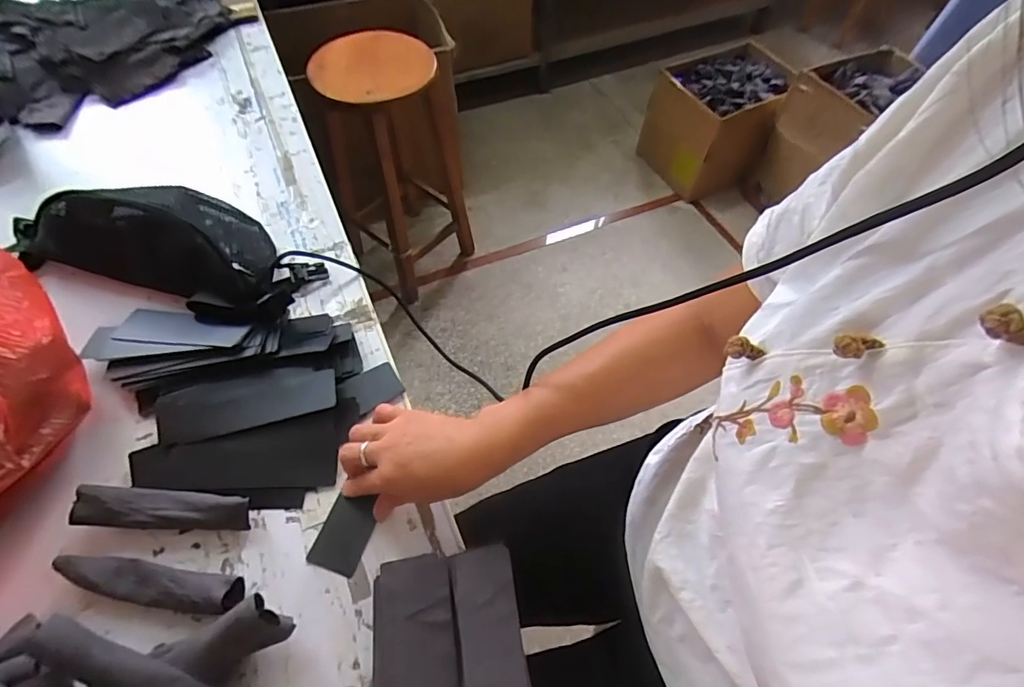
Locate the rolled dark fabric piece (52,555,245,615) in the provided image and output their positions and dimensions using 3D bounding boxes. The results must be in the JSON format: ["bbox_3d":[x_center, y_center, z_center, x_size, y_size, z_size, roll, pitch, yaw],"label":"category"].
[{"bbox_3d":[-0.302,0.200,0.421,0.149,0.026,0.031,7,58,2],"label":"rolled dark fabric piece"}]

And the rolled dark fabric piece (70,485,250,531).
[{"bbox_3d":[-0.308,0.147,0.451,0.142,0.028,0.032,2,58,-1],"label":"rolled dark fabric piece"}]

